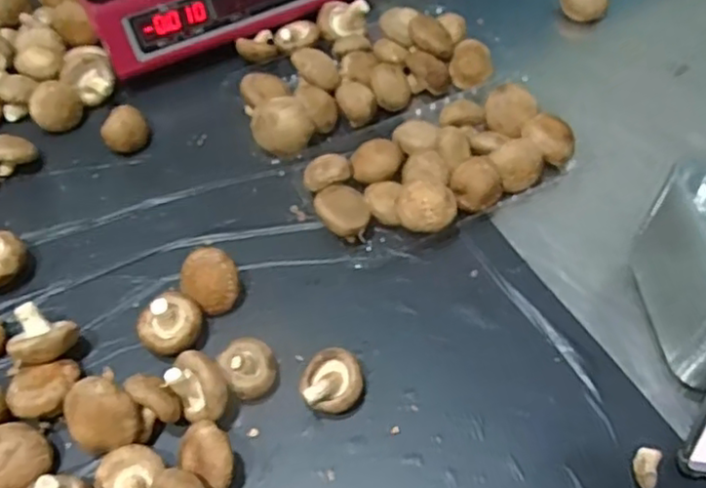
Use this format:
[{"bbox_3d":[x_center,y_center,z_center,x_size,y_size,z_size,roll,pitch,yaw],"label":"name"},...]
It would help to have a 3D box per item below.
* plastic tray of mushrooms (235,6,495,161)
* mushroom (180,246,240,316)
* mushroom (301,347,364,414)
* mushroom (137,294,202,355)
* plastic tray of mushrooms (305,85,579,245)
[{"bbox_3d":[0.000,-0.166,0.612,0.226,0.054,0.136,-22,58,-14],"label":"plastic tray of mushrooms"},{"bbox_3d":[-0.106,0.029,0.491,0.038,0.034,0.043,-28,60,-18],"label":"mushroom"},{"bbox_3d":[-0.014,0.094,0.446,0.039,0.026,0.041,0,55,0],"label":"mushroom"},{"bbox_3d":[-0.127,0.058,0.467,0.044,0.038,0.041,0,55,0],"label":"mushroom"},{"bbox_3d":[0.071,-0.069,0.547,0.226,0.040,0.118,-28,60,-18],"label":"plastic tray of mushrooms"}]

